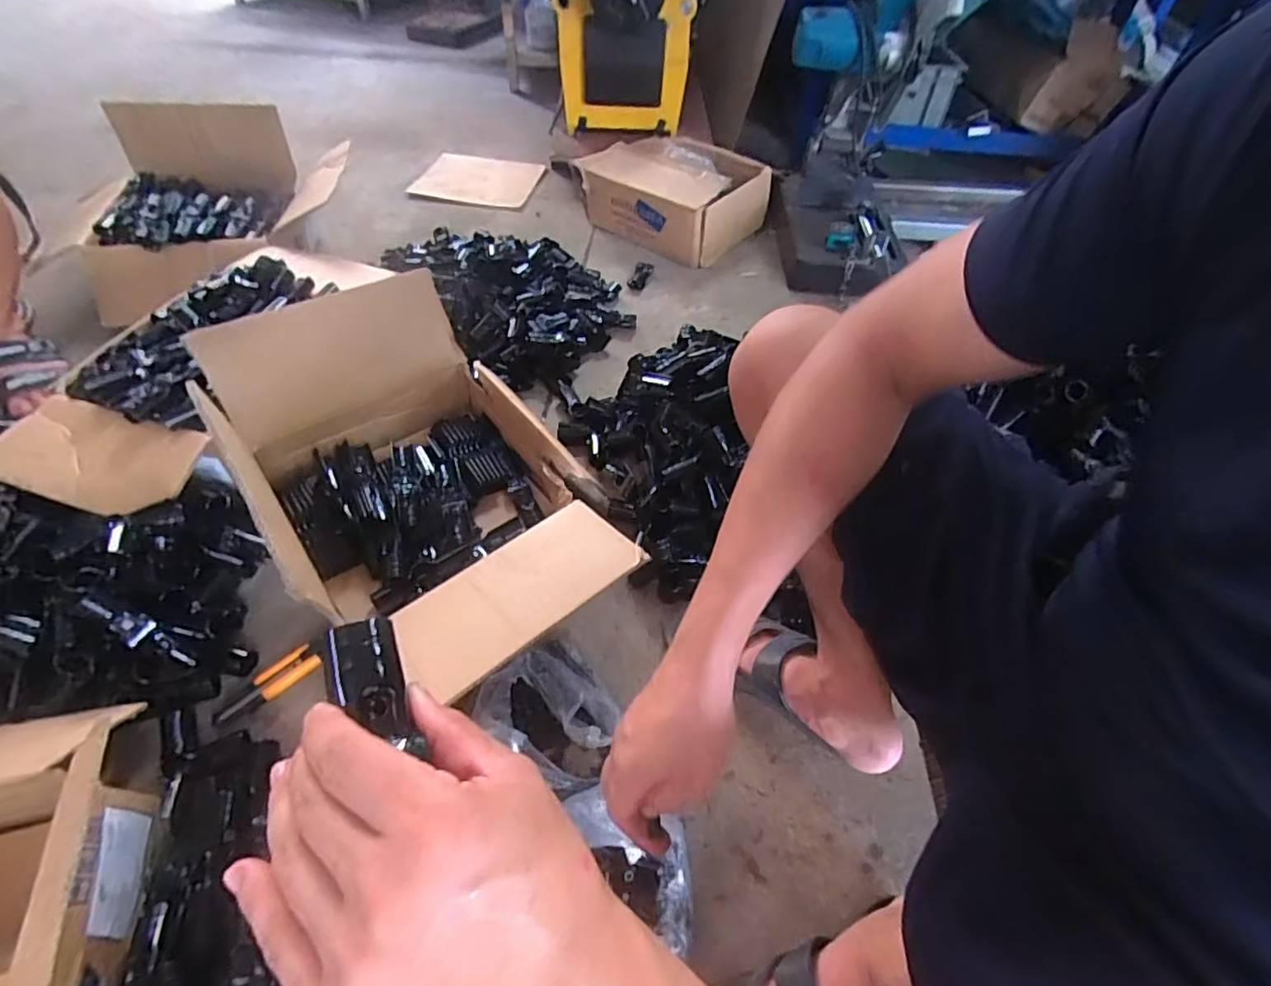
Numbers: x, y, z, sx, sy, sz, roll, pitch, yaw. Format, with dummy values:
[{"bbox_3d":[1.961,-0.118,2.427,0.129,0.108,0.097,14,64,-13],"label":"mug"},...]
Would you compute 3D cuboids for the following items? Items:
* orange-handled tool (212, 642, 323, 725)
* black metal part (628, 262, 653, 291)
[{"bbox_3d":[-0.432,0.225,0.701,0.118,0.013,0.035,-36,61,-27],"label":"orange-handled tool"},{"bbox_3d":[0.008,-0.451,1.247,0.041,0.017,0.079,17,52,11],"label":"black metal part"}]

